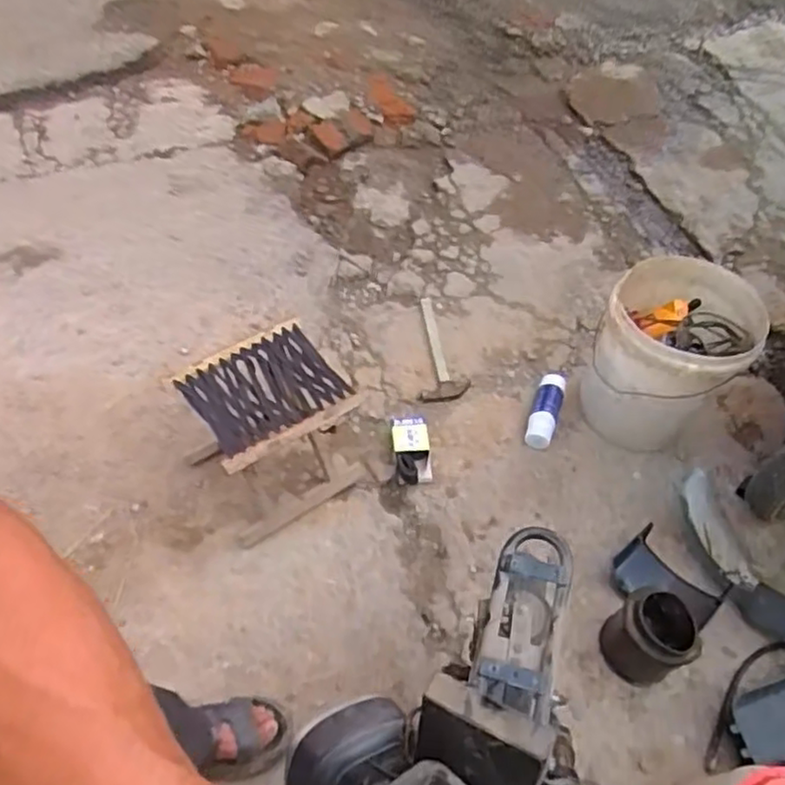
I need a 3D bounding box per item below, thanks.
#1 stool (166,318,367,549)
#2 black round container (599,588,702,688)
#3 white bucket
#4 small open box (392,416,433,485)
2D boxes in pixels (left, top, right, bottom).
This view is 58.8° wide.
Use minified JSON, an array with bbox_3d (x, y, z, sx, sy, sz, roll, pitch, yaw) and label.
[{"bbox_3d":[-0.239,0.084,1.363,0.278,0.307,0.248,-34,63,-26],"label":"stool"},{"bbox_3d":[0.449,0.443,1.240,0.134,0.151,0.123,3,53,-2],"label":"black round container"},{"bbox_3d":[0.570,-0.045,1.499,0.280,0.362,0.274,3,47,-3],"label":"white bucket"},{"bbox_3d":[0.040,0.118,1.514,0.079,0.056,0.160,-5,54,-8],"label":"small open box"}]

